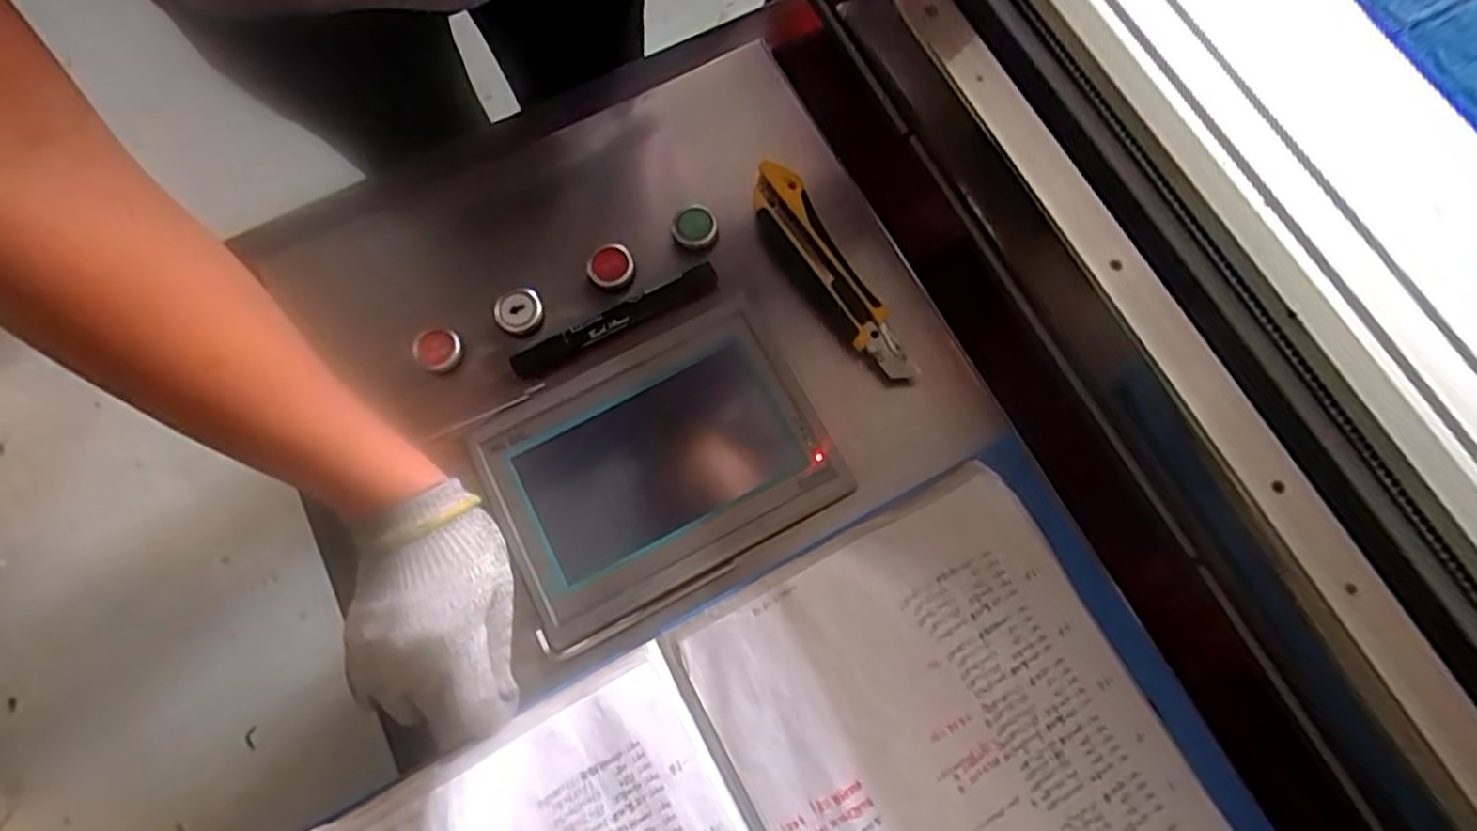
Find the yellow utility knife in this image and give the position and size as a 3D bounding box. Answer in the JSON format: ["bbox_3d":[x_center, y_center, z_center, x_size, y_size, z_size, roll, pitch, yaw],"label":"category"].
[{"bbox_3d":[0.055,-0.089,0.455,0.029,0.022,0.159,-31,75,-8],"label":"yellow utility knife"}]

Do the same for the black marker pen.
[{"bbox_3d":[-0.076,-0.057,0.456,0.135,0.011,0.018,-26,75,-6],"label":"black marker pen"}]

